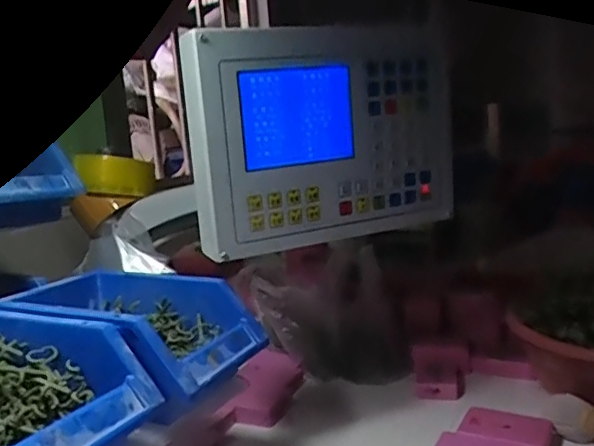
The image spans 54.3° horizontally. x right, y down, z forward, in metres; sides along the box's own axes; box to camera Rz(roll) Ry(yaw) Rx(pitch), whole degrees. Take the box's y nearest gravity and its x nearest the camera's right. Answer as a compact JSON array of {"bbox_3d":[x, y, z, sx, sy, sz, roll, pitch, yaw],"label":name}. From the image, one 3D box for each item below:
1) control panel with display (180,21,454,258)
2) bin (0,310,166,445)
[{"bbox_3d":[0.032,-0.083,0.537,0.255,0.181,0.048,-8,9,-24],"label":"control panel with display"},{"bbox_3d":[-0.193,0.099,0.352,0.166,0.064,0.123,-1,9,24],"label":"bin"}]

